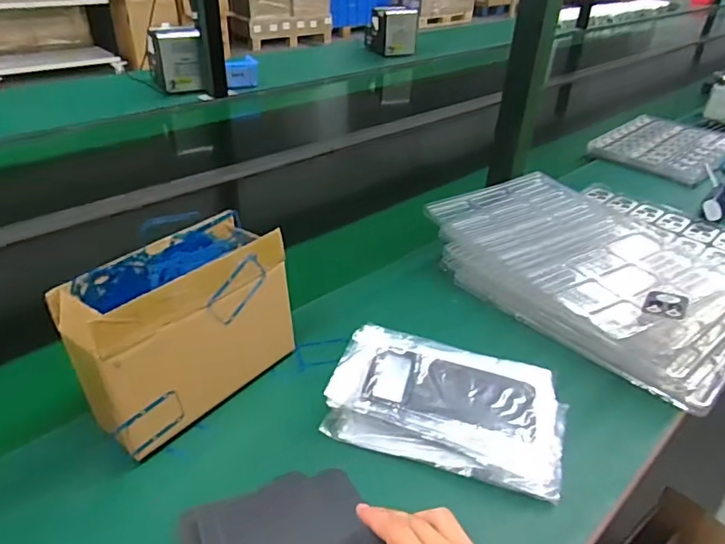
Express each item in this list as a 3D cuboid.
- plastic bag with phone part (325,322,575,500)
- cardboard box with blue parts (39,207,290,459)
[{"bbox_3d":[0.081,0.122,0.497,0.216,0.039,0.126,12,36,15],"label":"plastic bag with phone part"},{"bbox_3d":[-0.164,0.049,0.492,0.089,0.160,0.188,26,40,30],"label":"cardboard box with blue parts"}]

